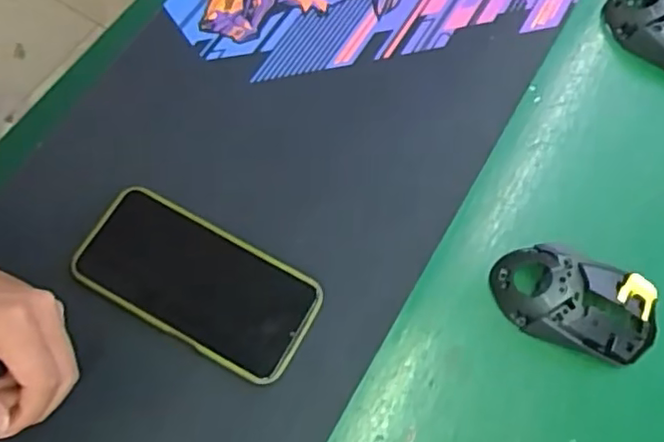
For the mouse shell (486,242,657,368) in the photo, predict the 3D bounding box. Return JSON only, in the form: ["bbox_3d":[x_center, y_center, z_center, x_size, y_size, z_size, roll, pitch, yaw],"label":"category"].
[{"bbox_3d":[0.174,0.057,0.441,0.117,0.033,0.064,24,71,5],"label":"mouse shell"}]

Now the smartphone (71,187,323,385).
[{"bbox_3d":[-0.093,0.041,0.428,0.164,0.005,0.080,28,71,6],"label":"smartphone"}]

